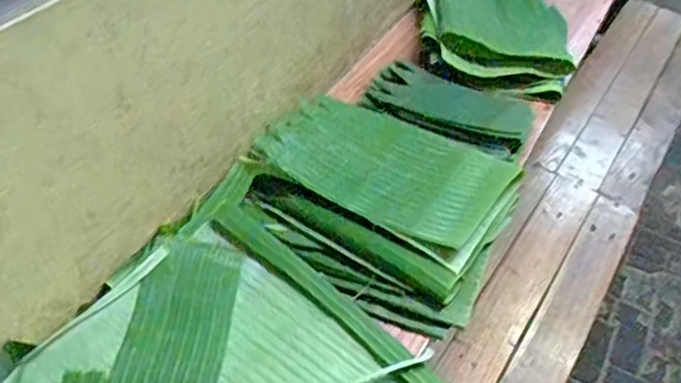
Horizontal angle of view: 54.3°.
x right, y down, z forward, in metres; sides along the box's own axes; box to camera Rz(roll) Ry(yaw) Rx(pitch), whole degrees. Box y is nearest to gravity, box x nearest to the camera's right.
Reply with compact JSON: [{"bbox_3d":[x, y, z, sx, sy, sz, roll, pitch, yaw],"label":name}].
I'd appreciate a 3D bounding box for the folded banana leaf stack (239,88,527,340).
[{"bbox_3d":[0.044,-0.004,0.805,0.310,0.046,0.292,22,46,15],"label":"folded banana leaf stack"}]

